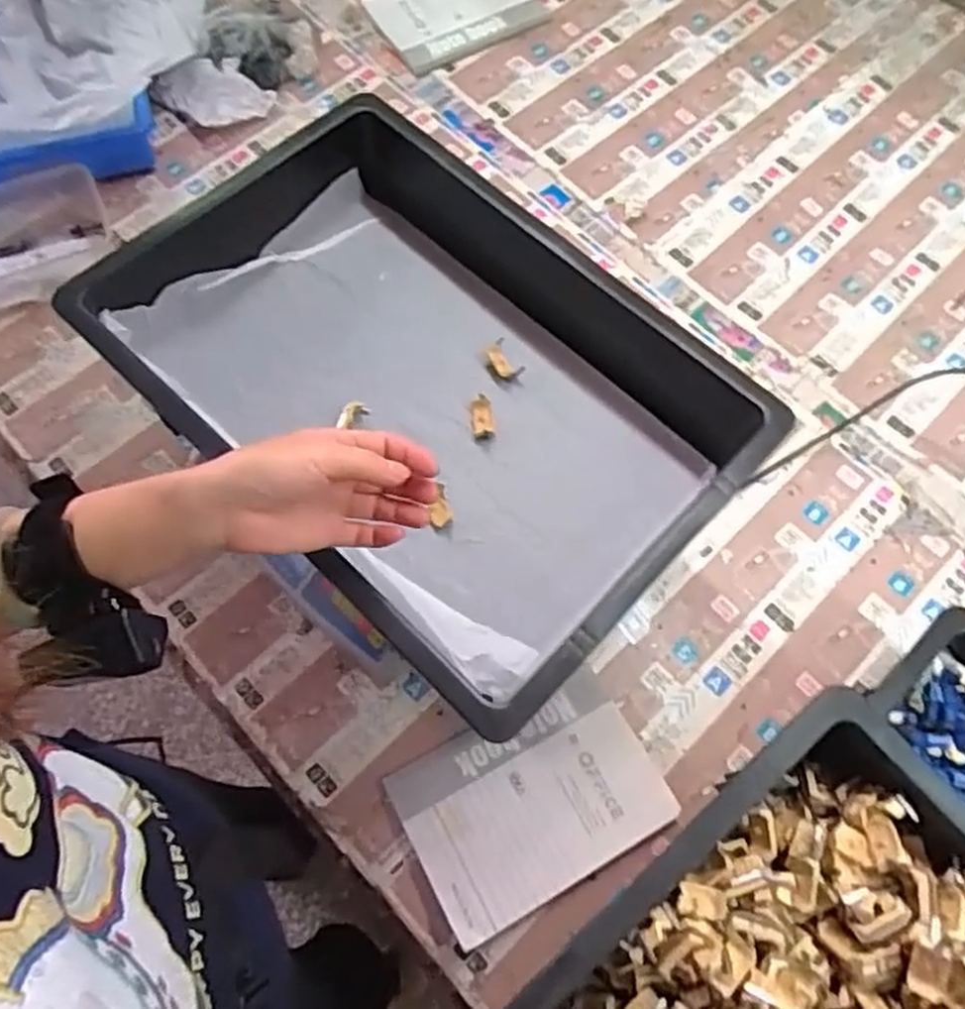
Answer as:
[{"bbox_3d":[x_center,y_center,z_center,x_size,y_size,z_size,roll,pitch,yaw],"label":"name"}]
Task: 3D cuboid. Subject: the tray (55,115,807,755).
[{"bbox_3d":[-0.043,-0.095,0.595,0.454,0.108,0.325,42,73,14],"label":"tray"}]

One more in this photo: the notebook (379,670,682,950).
[{"bbox_3d":[0.039,0.234,0.617,0.195,0.008,0.137,-26,62,-13],"label":"notebook"}]

